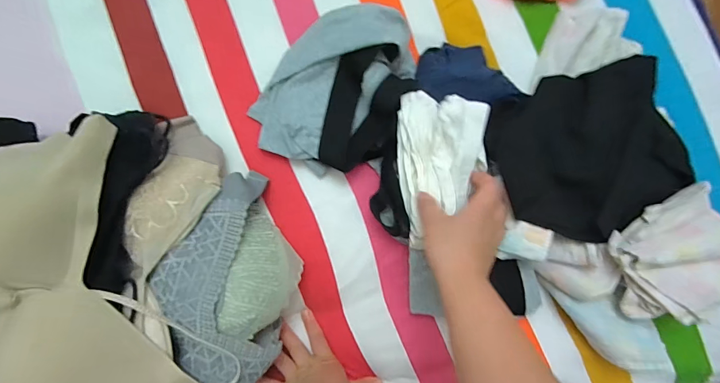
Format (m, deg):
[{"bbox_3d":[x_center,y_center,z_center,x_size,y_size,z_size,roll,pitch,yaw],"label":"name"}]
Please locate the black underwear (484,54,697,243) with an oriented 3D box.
[{"bbox_3d":[0.250,-0.043,0.389,0.198,0.043,0.170,-22,85,-8],"label":"black underwear"}]

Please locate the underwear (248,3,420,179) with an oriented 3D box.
[{"bbox_3d":[-0.026,-0.119,0.413,0.159,0.040,0.195,25,97,5],"label":"underwear"}]

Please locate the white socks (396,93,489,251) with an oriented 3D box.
[{"bbox_3d":[0.091,-0.030,0.395,0.088,0.047,0.160,-5,83,-6],"label":"white socks"}]

